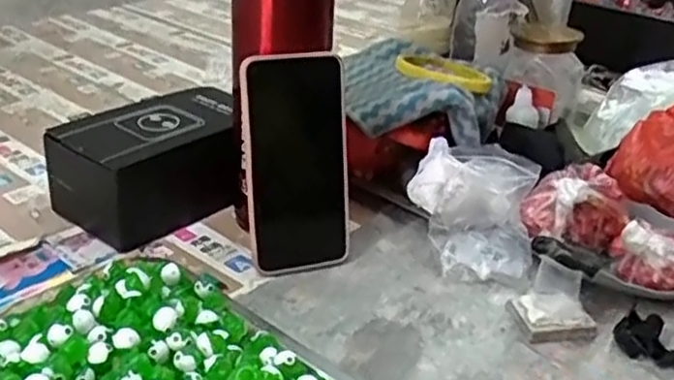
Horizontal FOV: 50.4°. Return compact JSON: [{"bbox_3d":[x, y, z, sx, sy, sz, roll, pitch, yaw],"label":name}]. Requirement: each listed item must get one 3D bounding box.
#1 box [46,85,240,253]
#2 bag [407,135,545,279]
[{"bbox_3d":[-0.151,-0.025,0.621,0.093,0.077,0.162,25,34,35],"label":"box"},{"bbox_3d":[0.109,0.013,0.589,0.101,0.070,0.112,9,28,10],"label":"bag"}]

